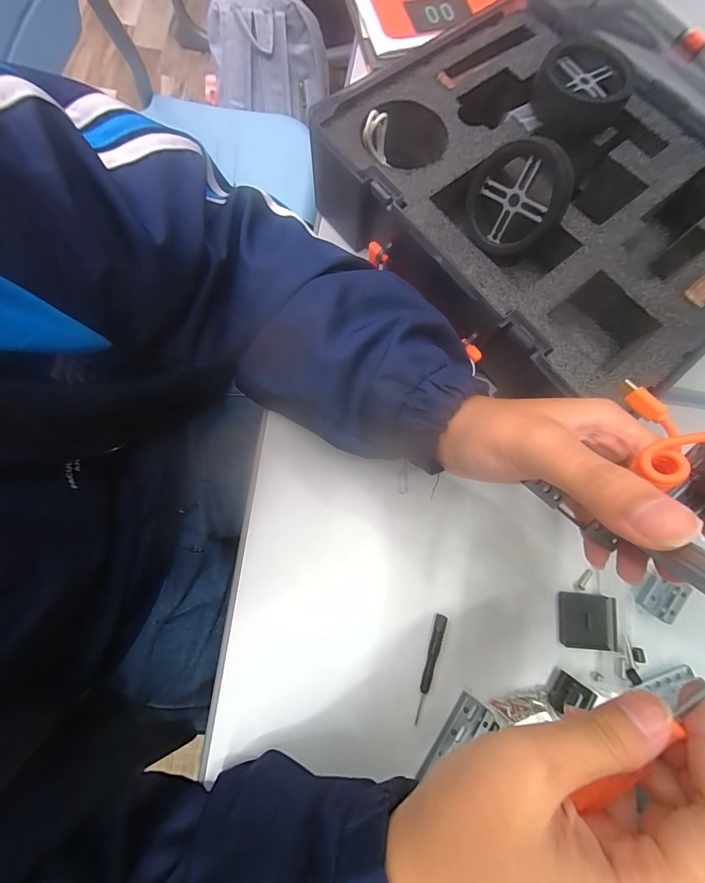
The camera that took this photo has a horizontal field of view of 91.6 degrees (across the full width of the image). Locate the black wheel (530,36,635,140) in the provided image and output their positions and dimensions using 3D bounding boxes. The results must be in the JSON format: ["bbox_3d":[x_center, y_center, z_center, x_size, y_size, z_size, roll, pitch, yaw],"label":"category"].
[{"bbox_3d":[0.165,-0.256,0.249,0.062,0.023,0.059,25,79,0],"label":"black wheel"}]

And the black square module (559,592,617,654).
[{"bbox_3d":[0.175,0.134,0.255,0.037,0.008,0.037,5,80,-4],"label":"black square module"}]

